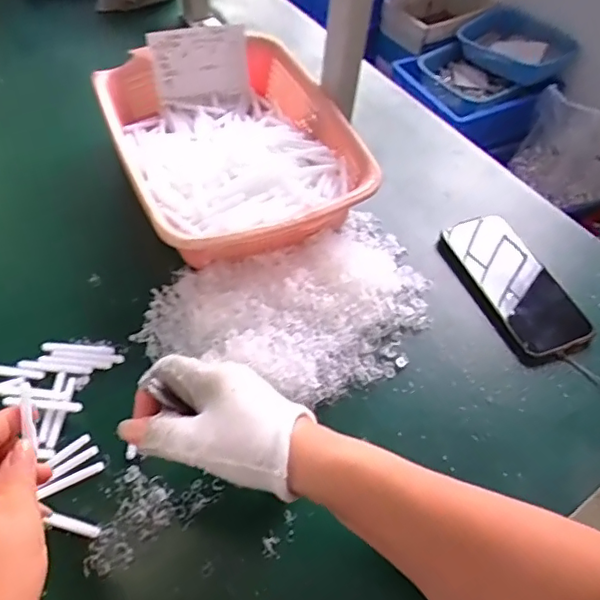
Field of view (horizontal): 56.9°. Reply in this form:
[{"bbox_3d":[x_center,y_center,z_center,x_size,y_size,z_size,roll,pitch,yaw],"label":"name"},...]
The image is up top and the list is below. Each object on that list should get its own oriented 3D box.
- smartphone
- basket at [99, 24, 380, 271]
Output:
[{"bbox_3d":[0.210,-0.022,0.540,0.077,0.016,0.161,-17,57,-16],"label":"smartphone"},{"bbox_3d":[-0.070,-0.154,0.567,0.215,0.082,0.284,-19,58,-18],"label":"basket"}]

